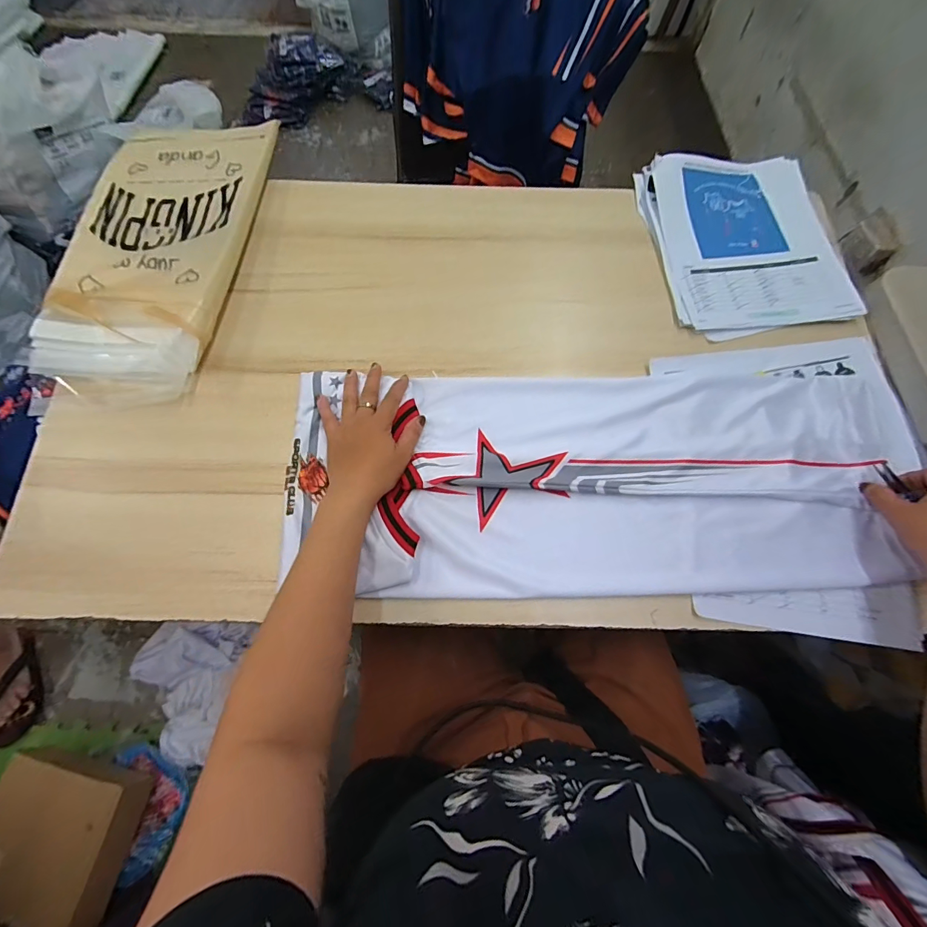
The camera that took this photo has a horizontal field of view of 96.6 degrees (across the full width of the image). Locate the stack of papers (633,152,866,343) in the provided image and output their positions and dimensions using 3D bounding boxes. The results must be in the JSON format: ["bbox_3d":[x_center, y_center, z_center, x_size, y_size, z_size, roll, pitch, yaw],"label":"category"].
[{"bbox_3d":[0.377,-0.306,0.555,0.232,0.026,0.293,-6,71,-2],"label":"stack of papers"}]

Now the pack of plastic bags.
[{"bbox_3d":[-0.392,-0.280,0.531,0.213,0.041,0.427,2,72,4],"label":"pack of plastic bags"}]

